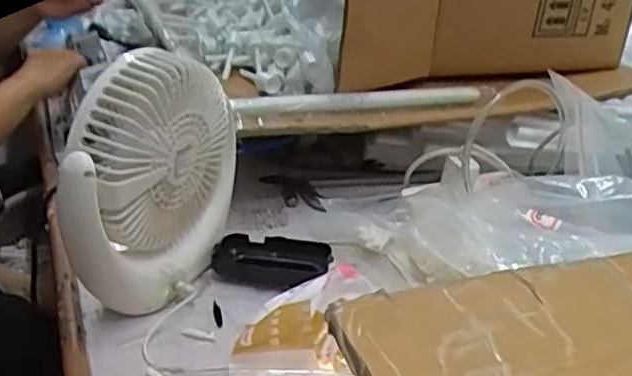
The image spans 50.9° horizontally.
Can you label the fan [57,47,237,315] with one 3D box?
[{"bbox_3d":[-0.137,-0.010,0.560,0.070,0.198,0.170,10,28,13],"label":"fan"}]

